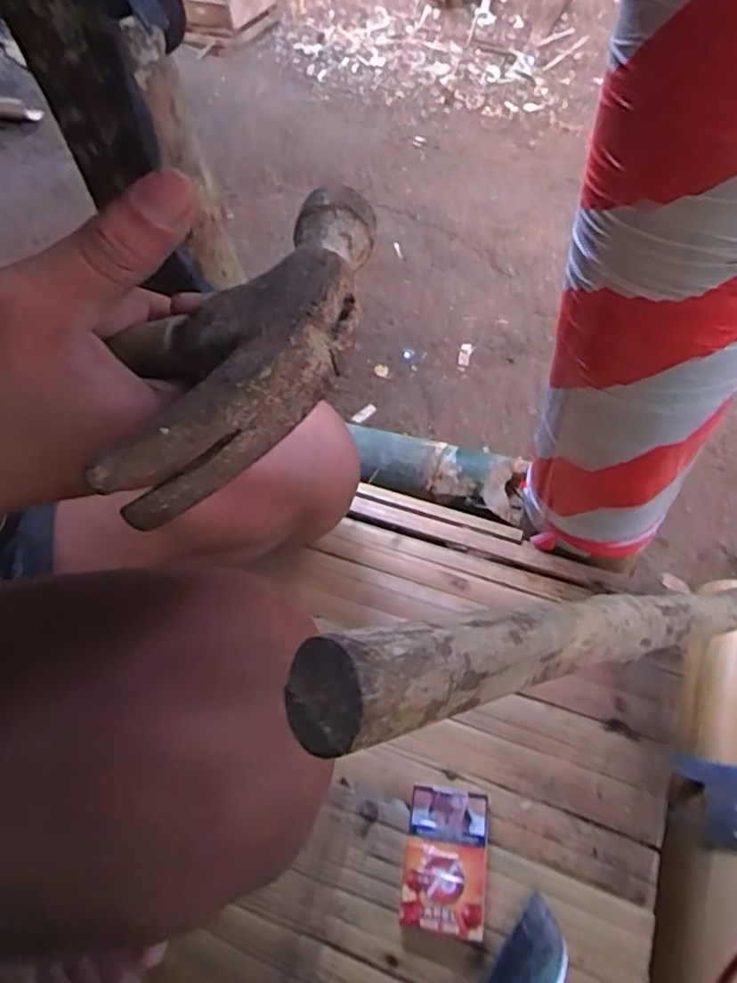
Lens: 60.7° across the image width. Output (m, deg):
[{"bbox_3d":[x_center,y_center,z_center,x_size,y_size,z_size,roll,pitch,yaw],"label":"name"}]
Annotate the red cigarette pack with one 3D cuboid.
[{"bbox_3d":[0.051,0.242,0.415,0.051,0.017,0.081,5,57,8],"label":"red cigarette pack"}]

